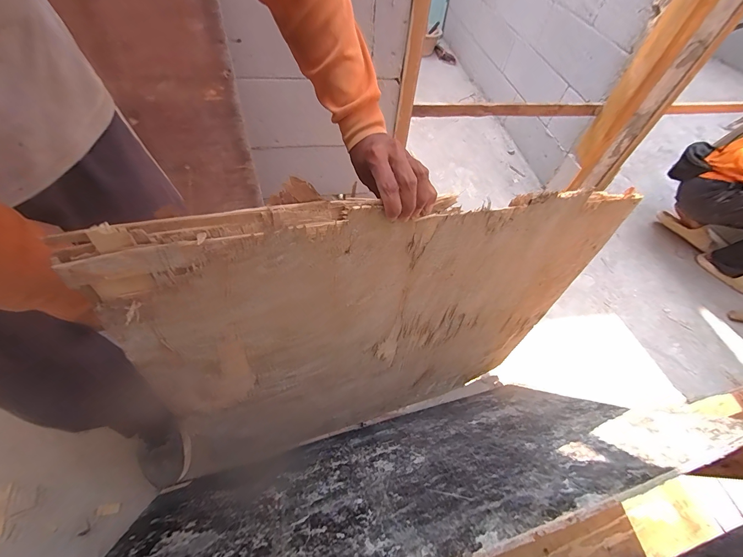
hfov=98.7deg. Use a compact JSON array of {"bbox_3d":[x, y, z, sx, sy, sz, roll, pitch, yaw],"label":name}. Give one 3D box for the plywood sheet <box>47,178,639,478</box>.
[{"bbox_3d":[0.039,0.145,0.652,0.812,0.706,0.022,-7,48,-25],"label":"plywood sheet"}]

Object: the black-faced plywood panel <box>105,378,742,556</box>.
[{"bbox_3d":[0.050,0.368,0.638,0.974,0.568,0.015,-9,83,-15],"label":"black-faced plywood panel"}]

